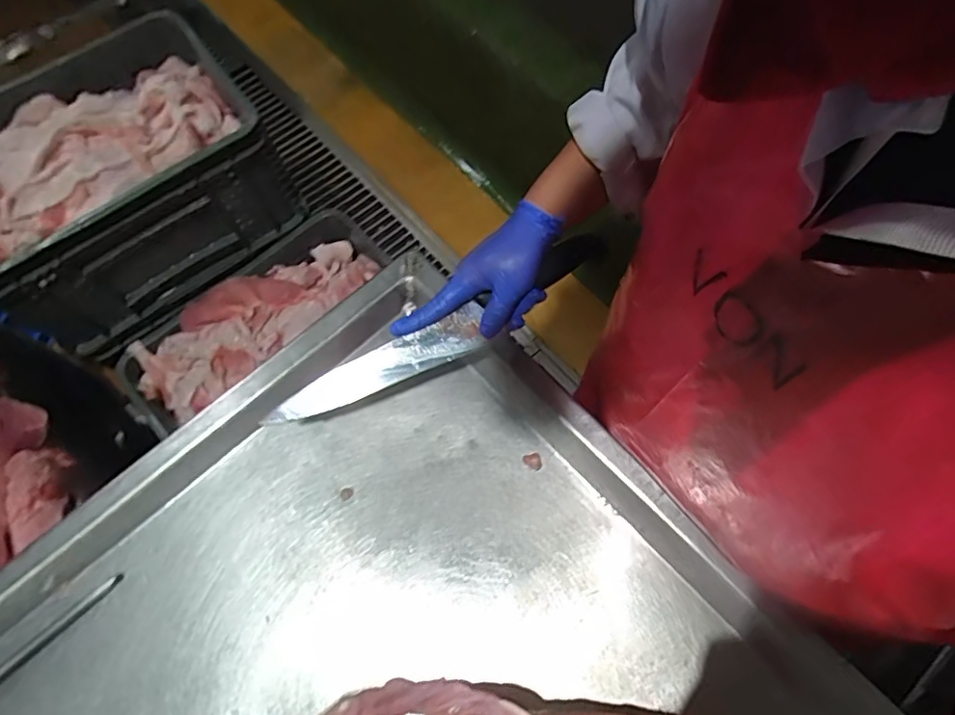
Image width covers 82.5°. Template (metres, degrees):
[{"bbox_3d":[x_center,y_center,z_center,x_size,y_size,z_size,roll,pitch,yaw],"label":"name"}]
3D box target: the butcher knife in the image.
[{"bbox_3d":[-0.031,-0.021,0.517,0.348,0.022,0.040,-29,71,-6],"label":"butcher knife"}]

